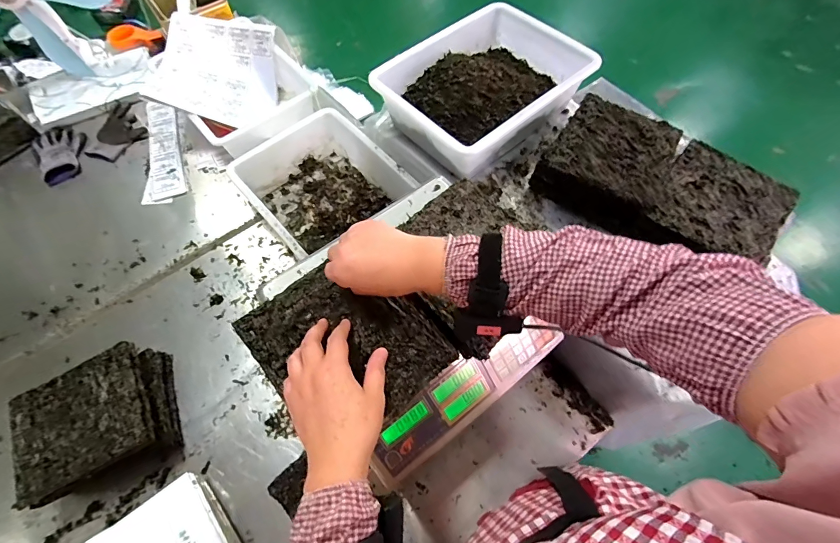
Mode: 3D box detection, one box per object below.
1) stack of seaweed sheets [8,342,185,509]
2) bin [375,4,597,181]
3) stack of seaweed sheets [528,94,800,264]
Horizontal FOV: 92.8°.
[{"bbox_3d":[-0.544,0.252,0.677,0.218,0.103,0.186,-24,66,-11],"label":"stack of seaweed sheets"},{"bbox_3d":[0.117,-0.366,0.790,0.348,0.098,0.290,-38,70,-16],"label":"bin"},{"bbox_3d":[0.402,-0.146,0.688,0.365,0.089,0.194,33,69,15],"label":"stack of seaweed sheets"}]

